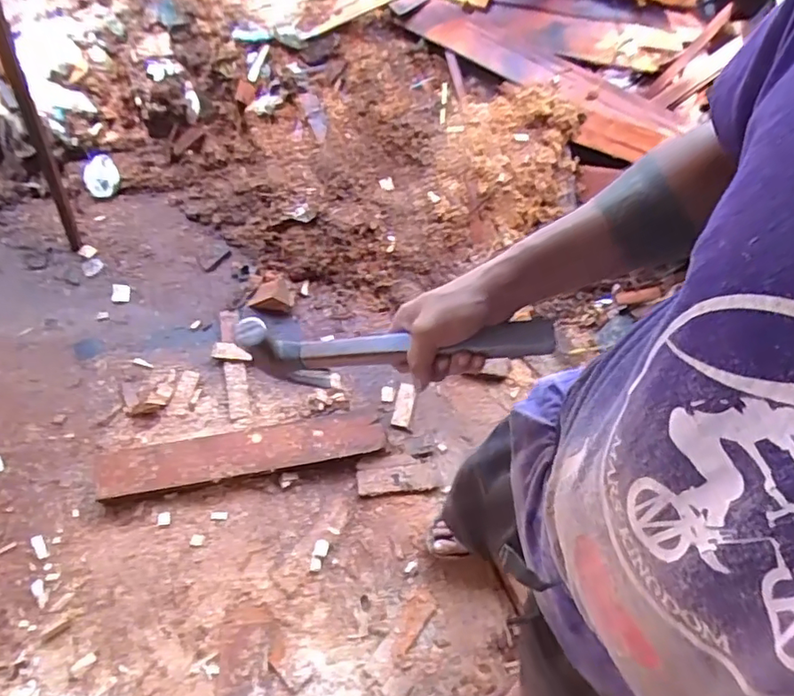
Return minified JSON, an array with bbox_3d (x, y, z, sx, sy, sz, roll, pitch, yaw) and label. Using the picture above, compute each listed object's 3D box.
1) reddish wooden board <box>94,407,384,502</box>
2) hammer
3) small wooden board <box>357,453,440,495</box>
[{"bbox_3d":[-0.369,0.248,1.341,0.669,0.068,0.123,-9,62,-5],"label":"reddish wooden board"},{"bbox_3d":[0.001,-0.003,0.496,0.267,0.089,0.026,-4,61,7],"label":"hammer"},{"bbox_3d":[0.002,0.297,1.331,0.191,0.019,0.086,-5,61,-3],"label":"small wooden board"}]

